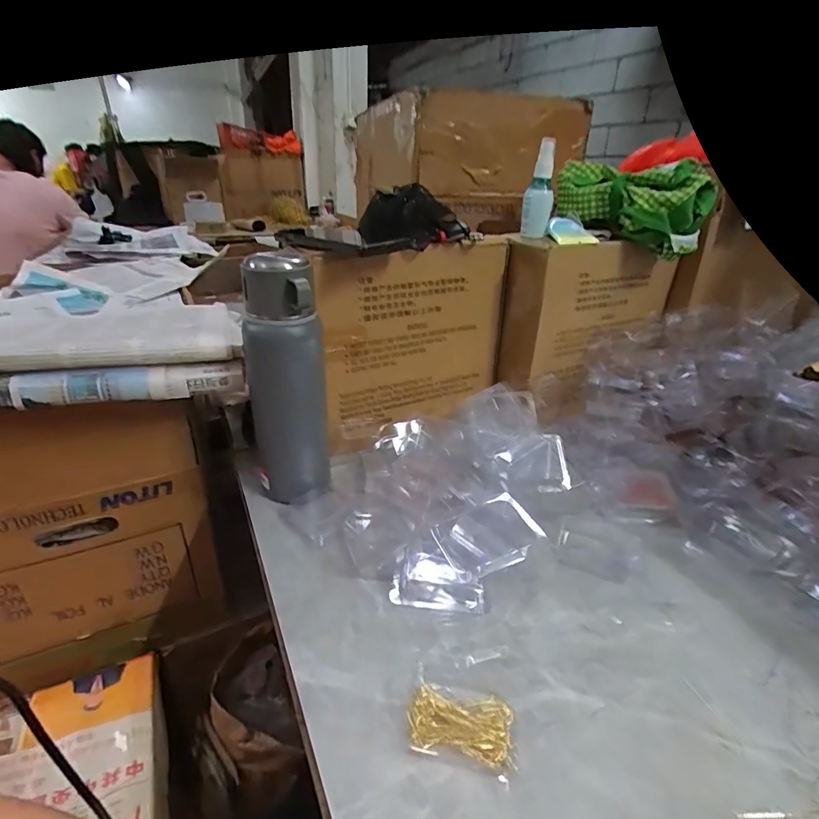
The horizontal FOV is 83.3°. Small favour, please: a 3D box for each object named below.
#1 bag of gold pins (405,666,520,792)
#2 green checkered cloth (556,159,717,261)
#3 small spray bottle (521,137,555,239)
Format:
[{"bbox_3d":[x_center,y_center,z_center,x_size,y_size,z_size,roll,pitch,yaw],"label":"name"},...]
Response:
[{"bbox_3d":[0.037,0.221,0.326,0.074,0.017,0.052,9,29,12],"label":"bag of gold pins"},{"bbox_3d":[0.302,-0.283,0.641,0.077,0.099,0.203,-14,32,-28],"label":"green checkered cloth"},{"bbox_3d":[0.173,-0.291,0.612,0.037,0.116,0.031,9,29,12],"label":"small spray bottle"}]

